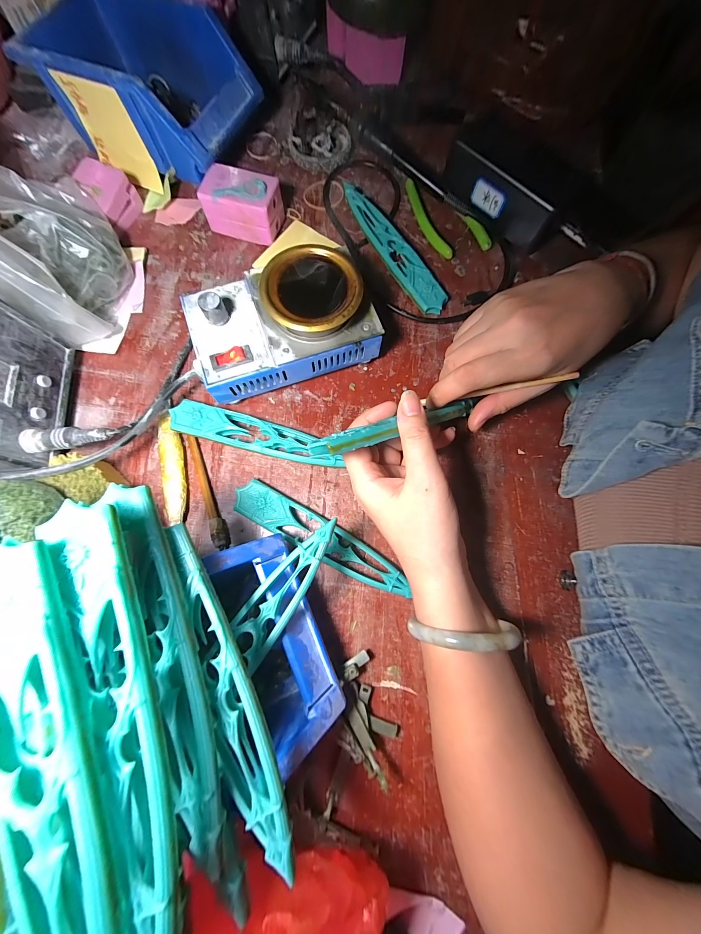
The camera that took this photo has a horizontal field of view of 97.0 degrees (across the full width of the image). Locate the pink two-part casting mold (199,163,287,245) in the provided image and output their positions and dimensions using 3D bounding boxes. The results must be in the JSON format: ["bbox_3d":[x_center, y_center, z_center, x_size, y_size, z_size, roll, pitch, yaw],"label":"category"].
[{"bbox_3d":[-0.106,-0.261,0.310,0.066,0.043,0.043,18,77,3],"label":"pink two-part casting mold"}]

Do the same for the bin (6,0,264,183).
[{"bbox_3d":[-0.195,-0.370,0.311,0.178,0.085,0.123,23,77,4],"label":"bin"}]

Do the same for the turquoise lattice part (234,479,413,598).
[{"bbox_3d":[-0.024,0.059,0.253,0.153,0.014,0.029,29,78,6],"label":"turquoise lattice part"}]

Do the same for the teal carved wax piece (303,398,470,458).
[{"bbox_3d":[0.040,-0.031,0.225,0.152,0.012,0.015,-19,76,-32],"label":"teal carved wax piece"}]

